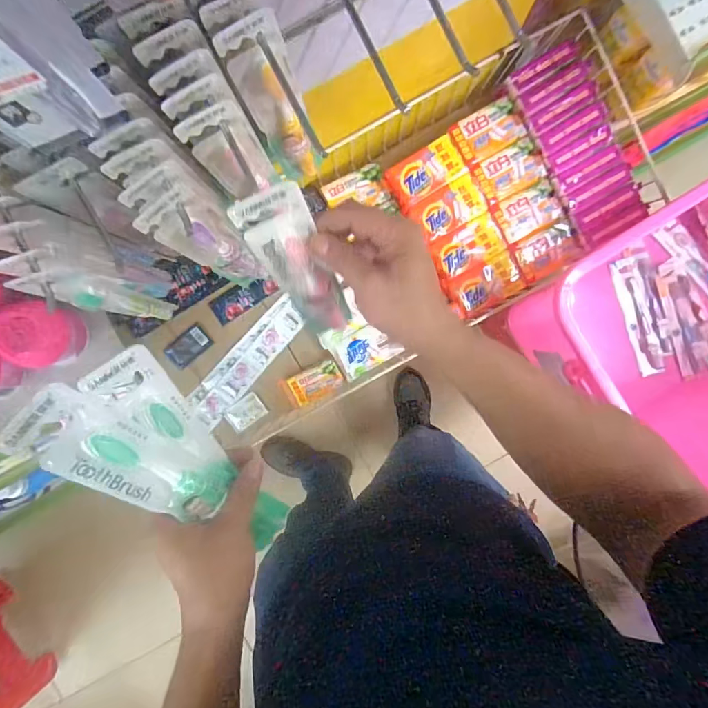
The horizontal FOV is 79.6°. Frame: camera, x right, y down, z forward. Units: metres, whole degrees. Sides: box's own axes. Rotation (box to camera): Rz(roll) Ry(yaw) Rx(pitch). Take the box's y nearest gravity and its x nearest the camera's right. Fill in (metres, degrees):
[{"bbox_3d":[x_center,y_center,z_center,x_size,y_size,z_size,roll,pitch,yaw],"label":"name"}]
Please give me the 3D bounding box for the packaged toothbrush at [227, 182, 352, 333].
[{"bbox_3d":[-0.039,-0.063,0.351,0.046,0.198,0.012,-25,68,1],"label":"packaged toothbrush"}]

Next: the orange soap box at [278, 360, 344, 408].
[{"bbox_3d":[-0.070,0.051,0.727,0.102,0.025,0.052,-24,92,1],"label":"orange soap box"}]

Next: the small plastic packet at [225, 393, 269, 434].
[{"bbox_3d":[-0.187,0.103,0.734,0.063,0.011,0.044,-36,92,1],"label":"small plastic packet"}]

